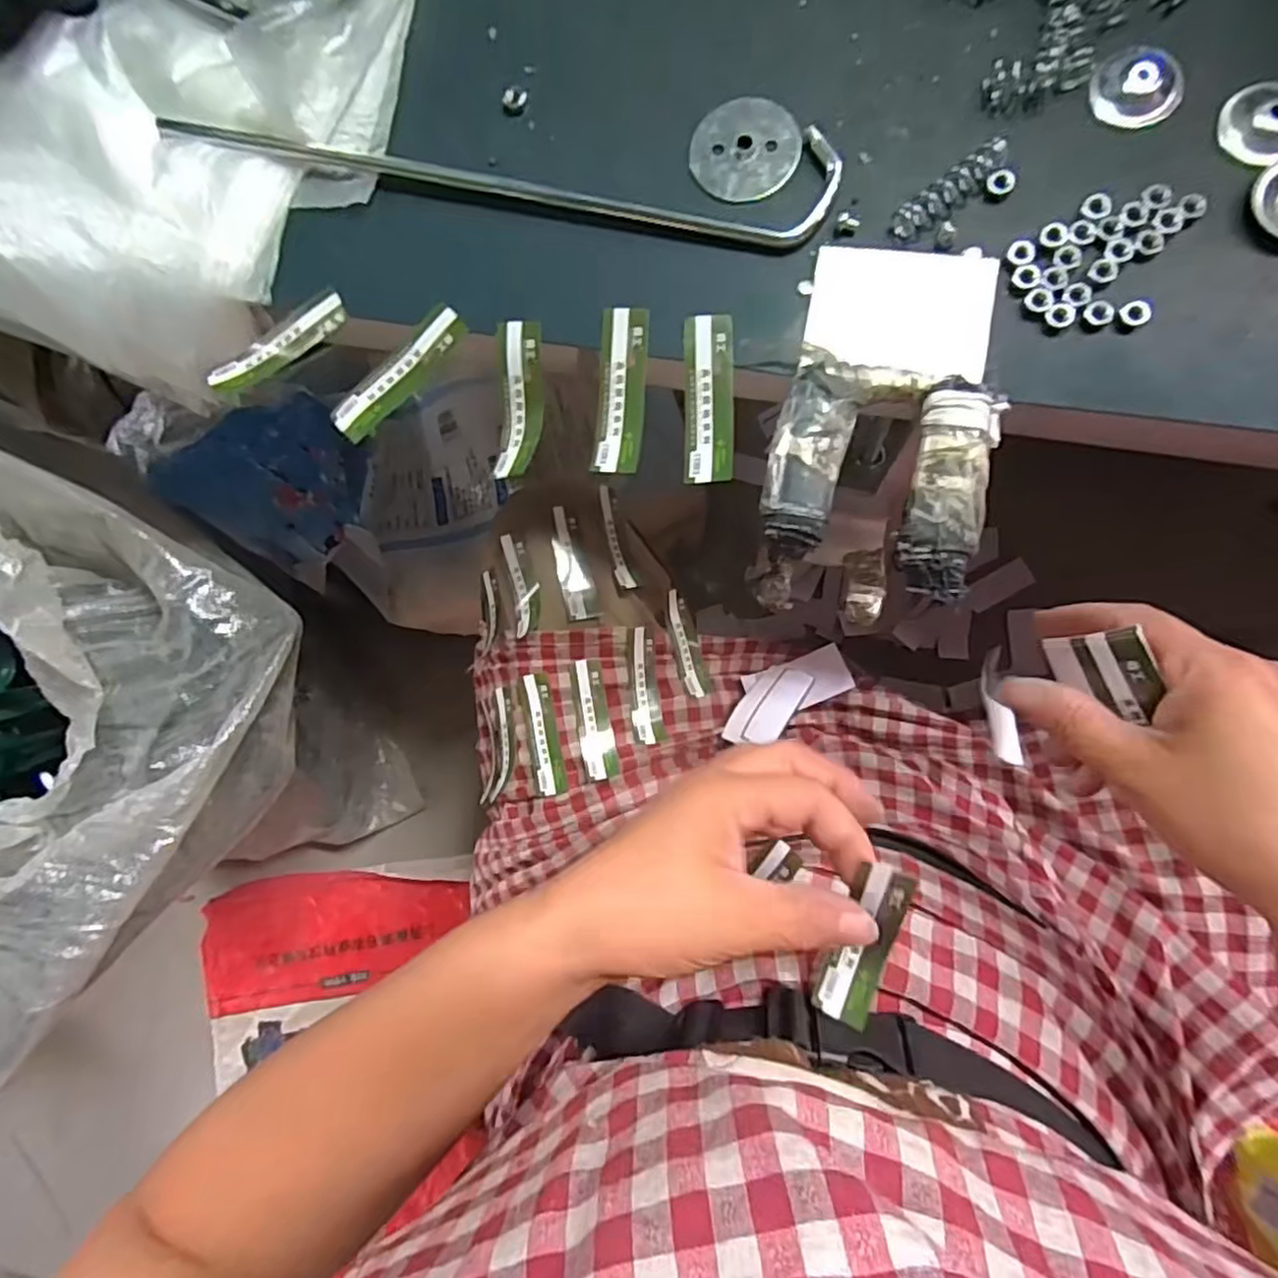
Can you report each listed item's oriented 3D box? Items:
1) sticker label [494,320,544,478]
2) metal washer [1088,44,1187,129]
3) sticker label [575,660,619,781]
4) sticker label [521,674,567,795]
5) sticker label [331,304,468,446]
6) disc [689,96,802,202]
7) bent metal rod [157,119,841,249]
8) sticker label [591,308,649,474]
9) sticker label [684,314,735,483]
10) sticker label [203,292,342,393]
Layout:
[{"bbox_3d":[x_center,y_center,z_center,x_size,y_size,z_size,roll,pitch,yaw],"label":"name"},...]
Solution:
[{"bbox_3d":[-0.054,-0.109,0.303,0.019,0.011,0.070,0,85,9],"label":"sticker label"},{"bbox_3d":[0.201,-0.223,0.265,0.032,0.005,0.032,-1,85,9],"label":"metal washer"},{"bbox_3d":[-0.027,0.049,0.410,0.020,0.005,0.072,-5,79,-14],"label":"sticker label"},{"bbox_3d":[-0.060,0.059,0.412,0.018,0.004,0.074,-10,86,5],"label":"sticker label"},{"bbox_3d":[-0.111,-0.123,0.308,0.076,0.005,0.019,-46,106,1],"label":"sticker label"},{"bbox_3d":[0.046,-0.215,0.289,0.046,0.004,0.047,-1,85,9],"label":"disc"},{"bbox_3d":[-0.070,-0.227,0.303,0.319,0.011,0.046,15,87,10],"label":"bent metal rod"},{"bbox_3d":[-0.008,-0.109,0.289,0.021,0.008,0.073,5,85,9],"label":"sticker label"},{"bbox_3d":[0.030,-0.103,0.283,0.021,0.009,0.073,-1,85,9],"label":"sticker label"},{"bbox_3d":[-0.173,-0.141,0.316,0.072,0.009,0.017,-35,81,4],"label":"sticker label"}]

